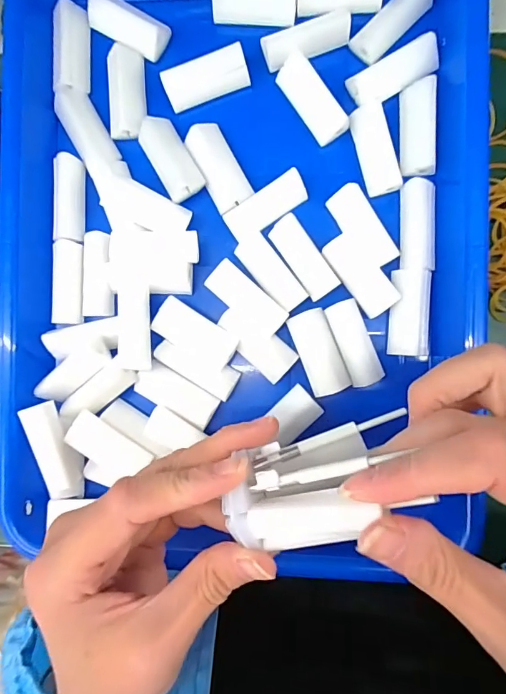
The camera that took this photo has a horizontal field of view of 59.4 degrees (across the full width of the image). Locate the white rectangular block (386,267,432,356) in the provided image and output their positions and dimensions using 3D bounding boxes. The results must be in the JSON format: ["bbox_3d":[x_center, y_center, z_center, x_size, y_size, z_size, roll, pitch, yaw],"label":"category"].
[{"bbox_3d":[0.083,-0.018,0.233,0.020,0.010,0.044,5,90,5],"label":"white rectangular block"}]

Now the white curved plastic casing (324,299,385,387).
[{"bbox_3d":[0.055,-0.002,0.238,0.018,0.004,0.046,-20,88,4],"label":"white curved plastic casing"}]

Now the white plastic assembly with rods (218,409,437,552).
[{"bbox_3d":[0.026,0.051,0.164,0.067,0.028,0.033,-14,88,5],"label":"white plastic assembly with rods"}]

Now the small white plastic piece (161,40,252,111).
[{"bbox_3d":[-0.025,-0.144,0.238,0.045,0.015,0.015,-21,88,4],"label":"small white plastic piece"}]

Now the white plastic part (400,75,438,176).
[{"bbox_3d":[0.087,-0.114,0.232,0.018,0.011,0.046,1,89,5],"label":"white plastic part"}]

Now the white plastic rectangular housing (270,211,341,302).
[{"bbox_3d":[0.027,-0.049,0.241,0.018,0.005,0.046,-35,87,4],"label":"white plastic rectangular housing"}]

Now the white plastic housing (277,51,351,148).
[{"bbox_3d":[0.031,-0.131,0.234,0.017,0.016,0.044,-39,86,3],"label":"white plastic housing"}]

